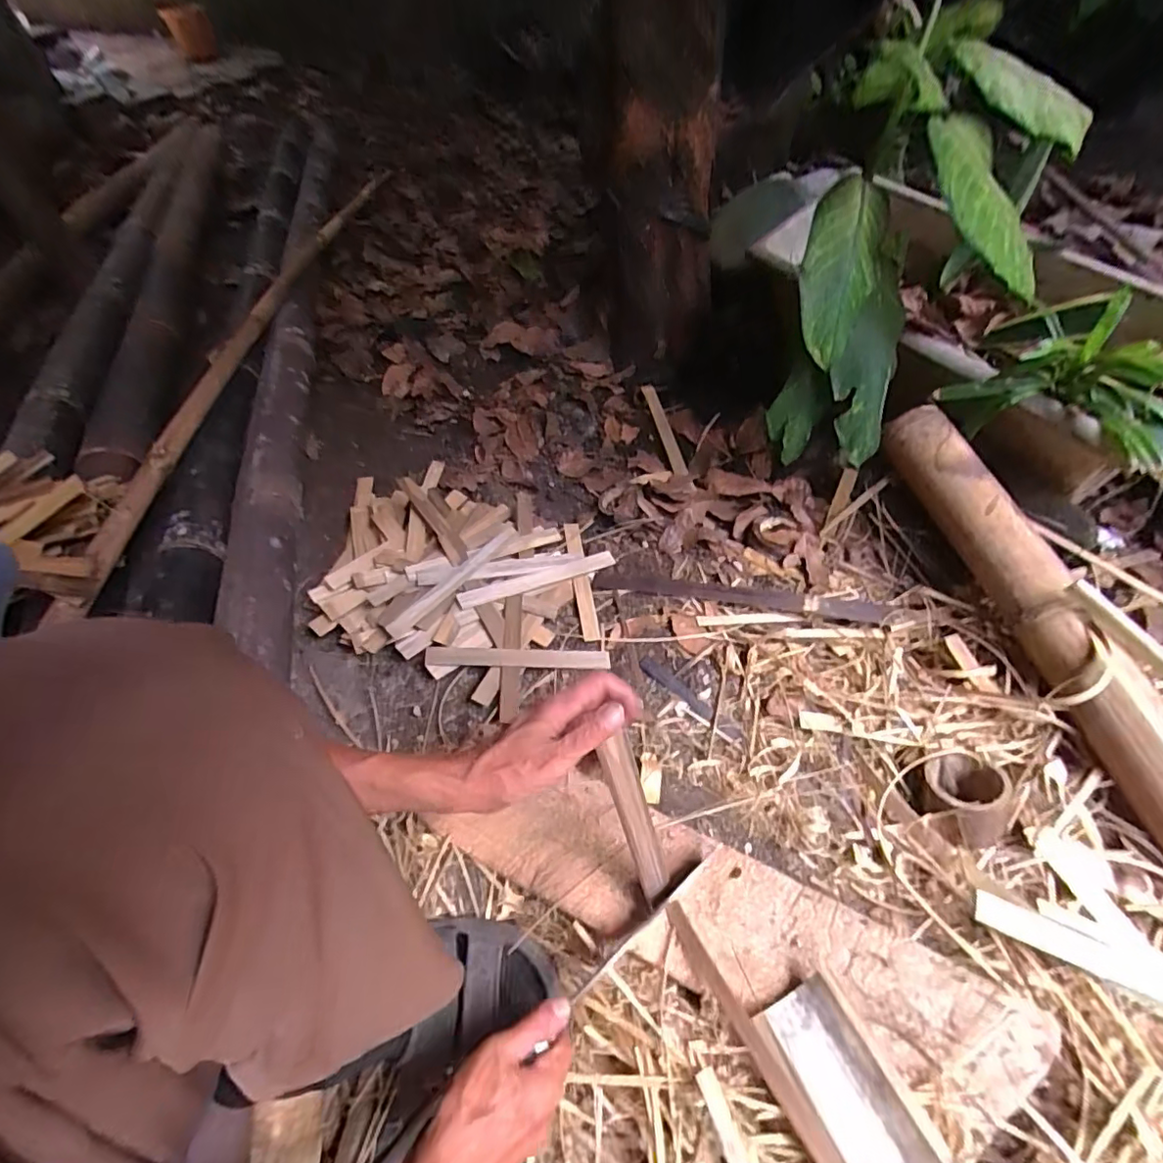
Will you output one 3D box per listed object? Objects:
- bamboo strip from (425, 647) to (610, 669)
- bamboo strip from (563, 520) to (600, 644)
[{"bbox_3d":[-0.080,0.096,0.727,0.226,0.006,0.024,1,71,-1],"label":"bamboo strip"},{"bbox_3d":[-0.002,-0.007,0.813,0.023,0.011,0.229,-9,51,-1],"label":"bamboo strip"}]

